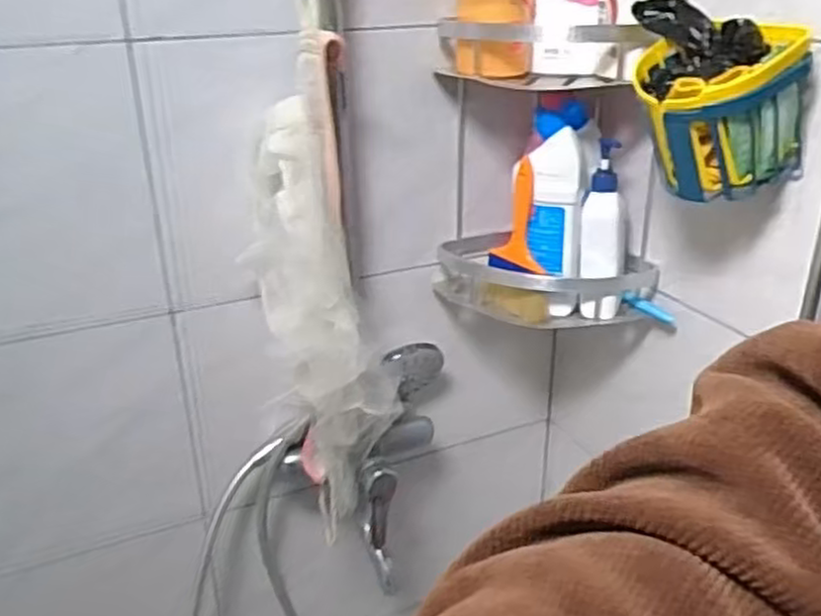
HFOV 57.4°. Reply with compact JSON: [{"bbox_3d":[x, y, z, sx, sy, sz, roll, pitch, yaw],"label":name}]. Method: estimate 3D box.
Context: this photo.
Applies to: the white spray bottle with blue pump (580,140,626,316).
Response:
[{"bbox_3d":[0.234,-0.091,0.905,0.054,0.193,0.073,6,26,14],"label":"white spray bottle with blue pump"}]

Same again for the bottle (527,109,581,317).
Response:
[{"bbox_3d":[0.172,-0.106,0.890,0.062,0.224,0.049,22,33,39],"label":"bottle"}]

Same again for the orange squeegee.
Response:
[{"bbox_3d":[0.127,-0.108,0.899,0.018,0.138,0.075,-20,31,-35],"label":"orange squeegee"}]

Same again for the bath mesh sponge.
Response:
[{"bbox_3d":[-0.094,0.031,0.855,0.114,0.478,0.124,-16,29,-30],"label":"bath mesh sponge"}]

